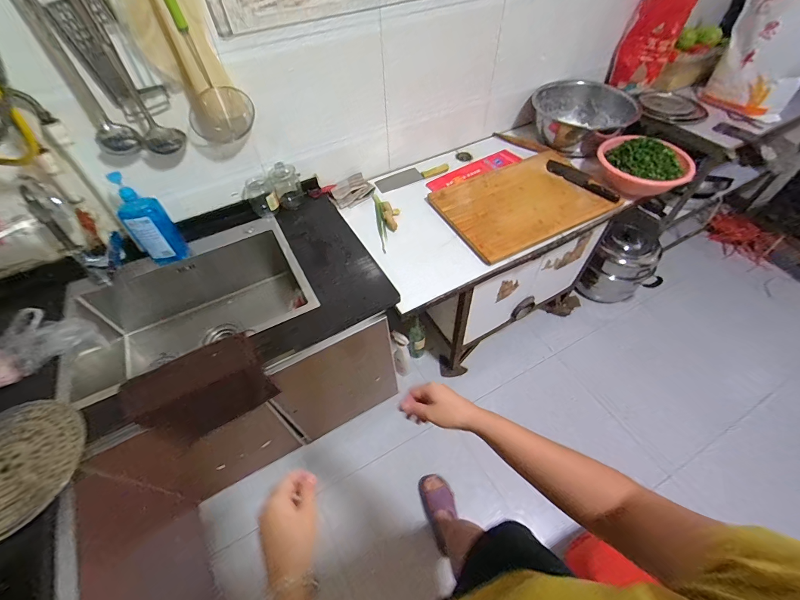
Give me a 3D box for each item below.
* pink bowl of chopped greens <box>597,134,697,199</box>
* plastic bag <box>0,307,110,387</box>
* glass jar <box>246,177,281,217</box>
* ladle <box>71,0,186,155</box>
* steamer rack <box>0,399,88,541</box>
[{"bbox_3d":[0.825,-0.447,1.165,0.294,0.113,0.253,26,57,19],"label":"pink bowl of chopped greens"},{"bbox_3d":[-0.856,0.094,0.790,0.219,0.141,0.129,-24,56,-17],"label":"plastic bag"},{"bbox_3d":[-0.447,-0.336,1.105,0.094,0.103,0.099,-23,56,-17],"label":"glass jar"},{"bbox_3d":[-0.604,-0.503,0.766,0.085,0.367,0.054,-28,57,-19],"label":"ladle"},{"bbox_3d":[-0.768,0.332,0.667,0.231,0.027,0.264,18,54,8],"label":"steamer rack"}]

